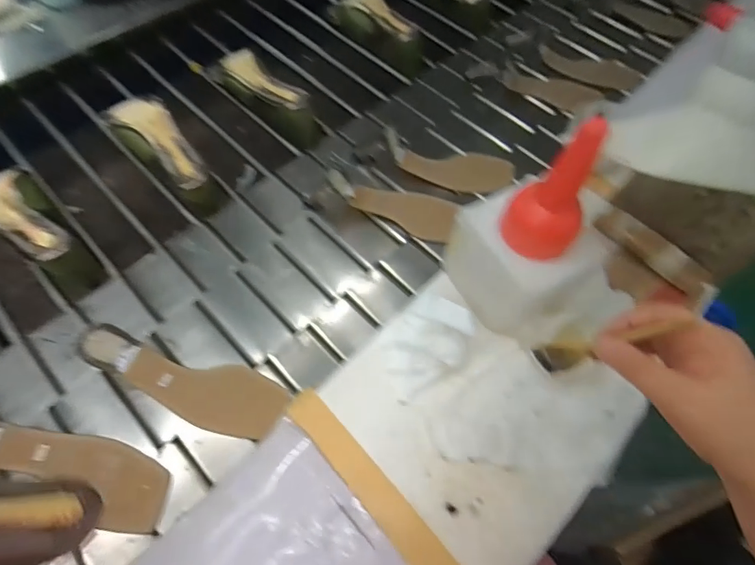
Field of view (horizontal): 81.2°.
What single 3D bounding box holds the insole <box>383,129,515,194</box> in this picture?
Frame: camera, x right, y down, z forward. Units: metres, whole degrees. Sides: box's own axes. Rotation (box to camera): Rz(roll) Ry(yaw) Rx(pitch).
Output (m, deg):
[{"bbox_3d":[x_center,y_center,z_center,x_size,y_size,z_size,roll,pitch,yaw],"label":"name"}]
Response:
[{"bbox_3d":[0.109,-0.185,0.656,0.202,0.059,0.081,1,59,2],"label":"insole"}]

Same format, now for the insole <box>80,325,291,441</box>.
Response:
[{"bbox_3d":[-0.211,0.111,0.490,0.214,0.046,0.070,22,62,-5],"label":"insole"}]

